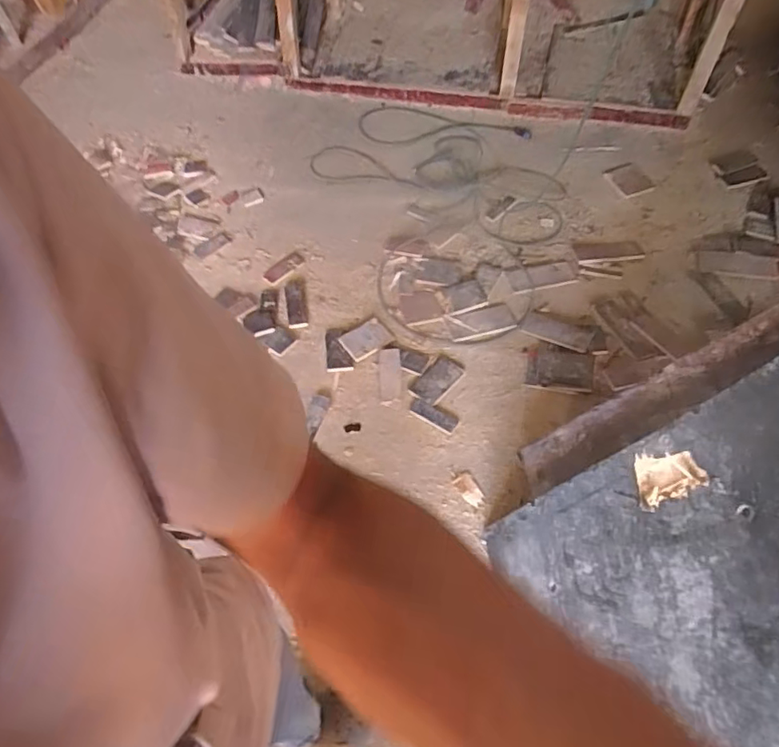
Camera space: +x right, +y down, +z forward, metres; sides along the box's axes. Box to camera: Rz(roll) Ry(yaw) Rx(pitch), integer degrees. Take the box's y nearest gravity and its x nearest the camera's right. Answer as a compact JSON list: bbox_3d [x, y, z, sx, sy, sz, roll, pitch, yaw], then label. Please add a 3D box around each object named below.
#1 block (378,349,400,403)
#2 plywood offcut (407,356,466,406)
[{"bbox_3d":[0.000,0.004,1.845,0.069,0.014,0.184,-2,69,3],"label":"block"},{"bbox_3d":[0.156,0.022,1.815,0.107,0.016,0.169,35,65,24],"label":"plywood offcut"}]

